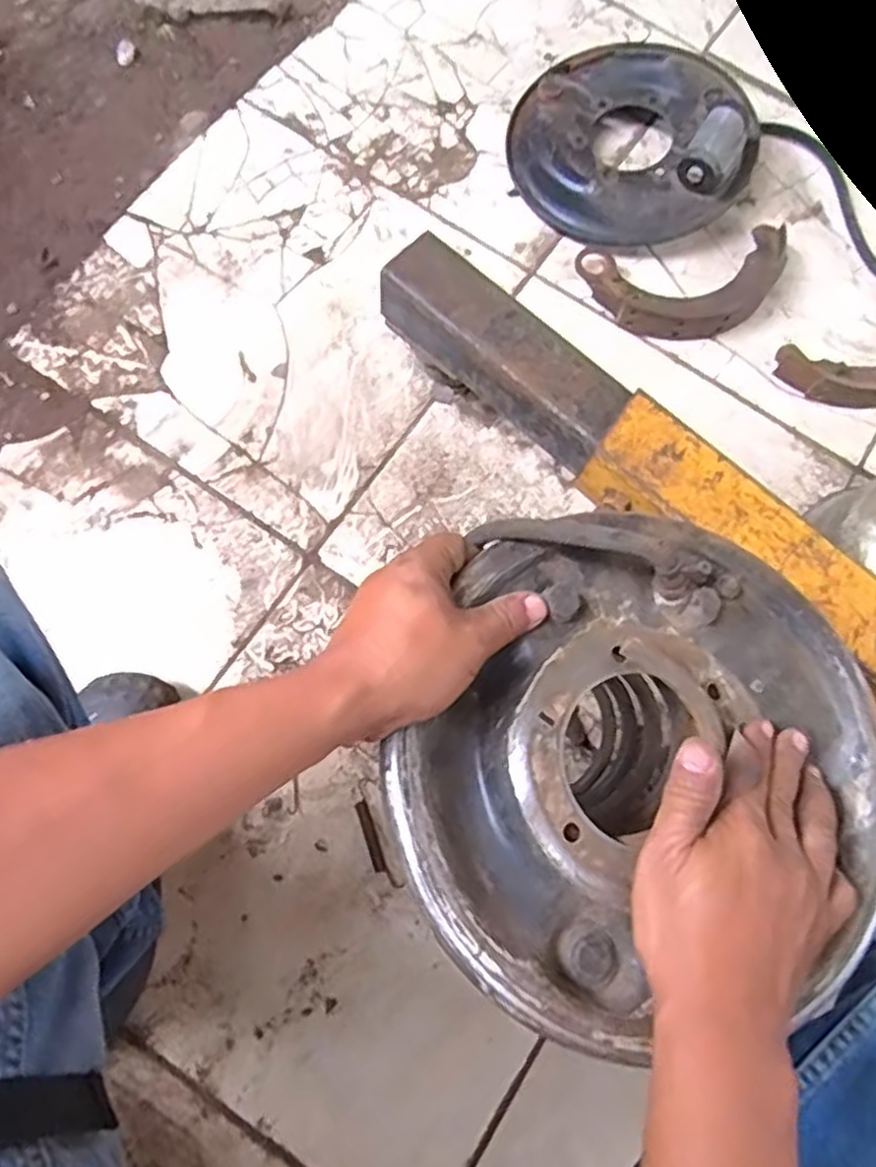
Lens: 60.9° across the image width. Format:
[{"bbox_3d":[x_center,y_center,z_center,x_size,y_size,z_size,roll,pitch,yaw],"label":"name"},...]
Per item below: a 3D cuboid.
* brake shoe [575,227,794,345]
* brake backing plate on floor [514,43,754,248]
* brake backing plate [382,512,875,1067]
[{"bbox_3d":[0.276,-0.327,0.816,0.225,0.037,0.122,-7,76,-4],"label":"brake shoe"},{"bbox_3d":[0.217,-0.502,0.835,0.243,0.087,0.259,0,75,-2],"label":"brake backing plate on floor"},{"bbox_3d":[0.112,0.090,0.377,0.249,0.053,0.259,0,75,-2],"label":"brake backing plate"}]

